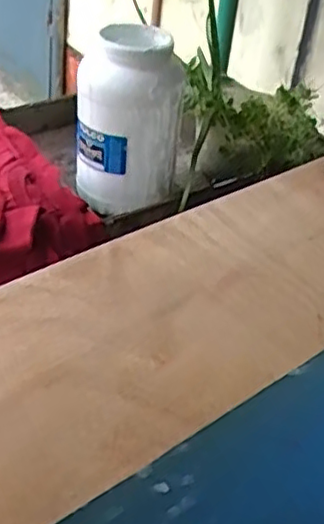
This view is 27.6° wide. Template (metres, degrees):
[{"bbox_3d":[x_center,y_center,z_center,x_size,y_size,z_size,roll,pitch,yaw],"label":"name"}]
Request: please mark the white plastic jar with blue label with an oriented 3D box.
[{"bbox_3d":[-0.050,-0.213,0.988,0.153,0.234,0.156,4,39,-4],"label":"white plastic jar with blue label"}]

